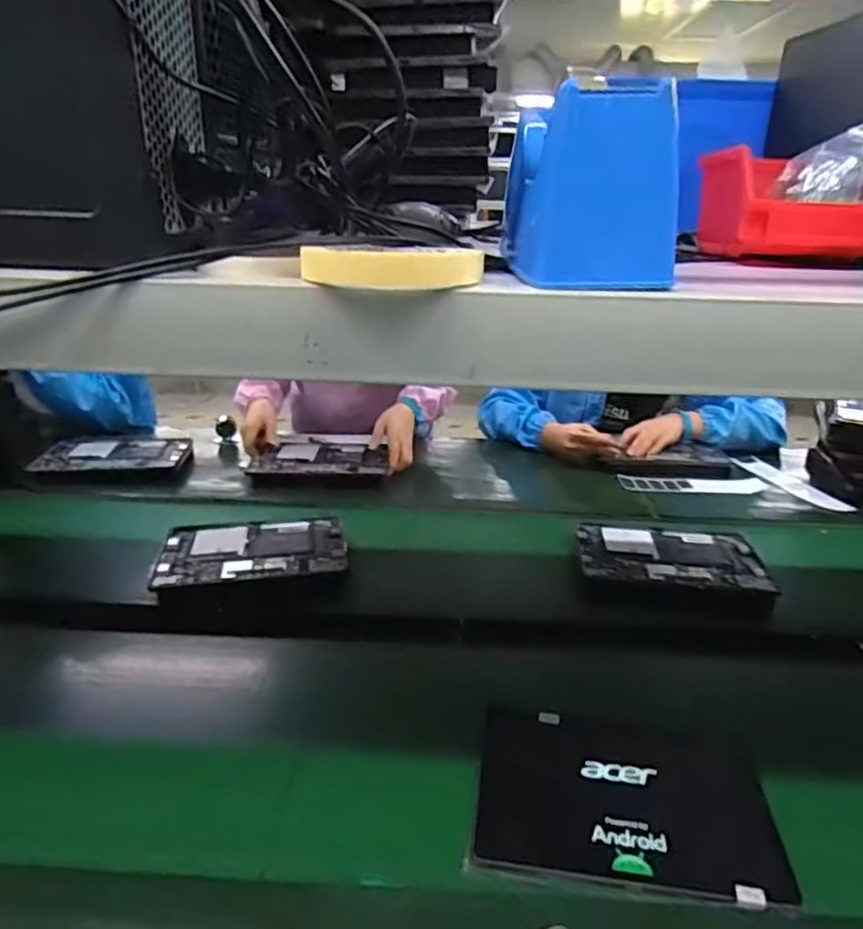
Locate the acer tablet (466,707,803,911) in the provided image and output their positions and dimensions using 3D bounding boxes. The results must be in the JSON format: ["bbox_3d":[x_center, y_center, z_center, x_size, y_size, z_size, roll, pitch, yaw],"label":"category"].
[{"bbox_3d":[0.168,0.294,0.571,0.250,0.016,0.161,5,24,9],"label":"acer tablet"}]

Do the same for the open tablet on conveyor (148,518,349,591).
[{"bbox_3d":[-0.250,0.118,0.918,0.252,0.009,0.162,-3,24,-8],"label":"open tablet on conveyor"}]

